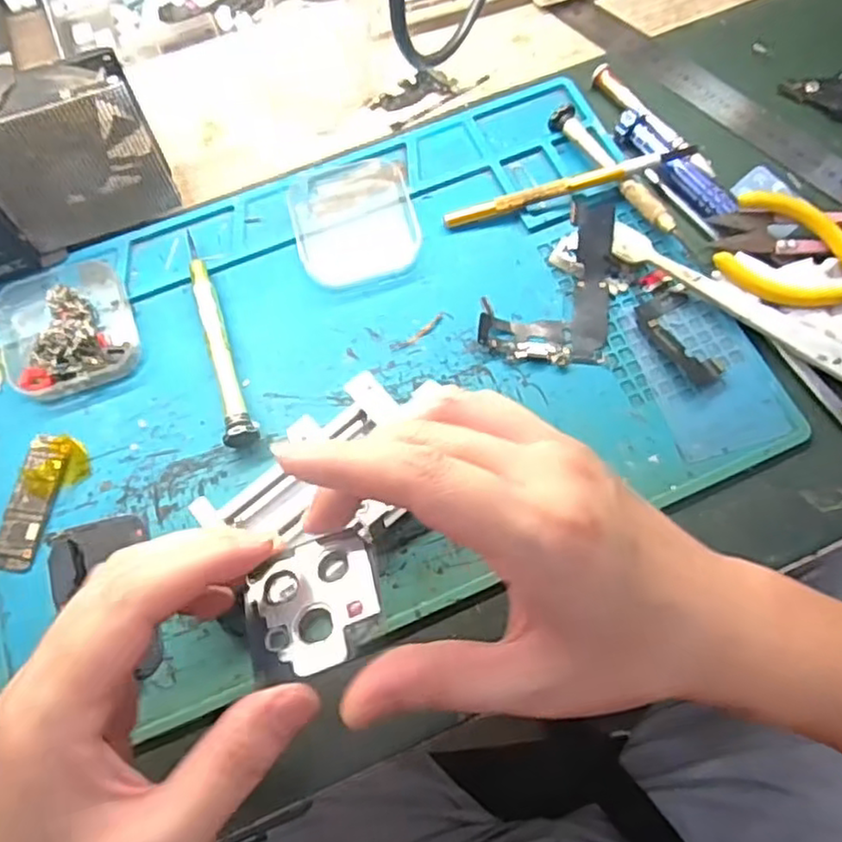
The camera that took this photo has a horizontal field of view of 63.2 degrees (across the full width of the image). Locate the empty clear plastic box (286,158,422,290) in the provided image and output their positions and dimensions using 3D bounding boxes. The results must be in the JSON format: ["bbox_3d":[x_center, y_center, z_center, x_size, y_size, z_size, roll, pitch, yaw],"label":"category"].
[{"bbox_3d":[-0.036,-0.110,0.370,0.065,0.011,0.078,-12,69,-3],"label":"empty clear plastic box"}]

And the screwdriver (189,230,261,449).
[{"bbox_3d":[-0.102,-0.045,0.346,0.015,0.015,0.125,-16,69,-4],"label":"screwdriver"}]

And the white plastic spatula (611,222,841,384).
[{"bbox_3d":[0.171,-0.046,0.333,0.177,0.014,0.015,33,74,13],"label":"white plastic spatula"}]

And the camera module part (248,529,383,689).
[{"bbox_3d":[-0.036,0.061,0.230,0.046,0.005,0.046,-21,50,0],"label":"camera module part"}]

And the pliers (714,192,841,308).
[{"bbox_3d":[0.213,-0.068,0.340,0.127,0.019,0.050,28,72,12],"label":"pliers"}]

